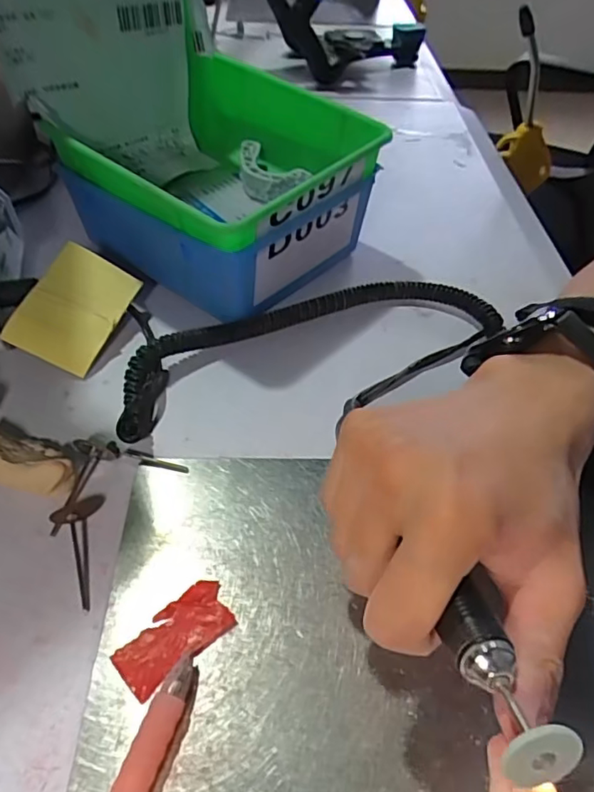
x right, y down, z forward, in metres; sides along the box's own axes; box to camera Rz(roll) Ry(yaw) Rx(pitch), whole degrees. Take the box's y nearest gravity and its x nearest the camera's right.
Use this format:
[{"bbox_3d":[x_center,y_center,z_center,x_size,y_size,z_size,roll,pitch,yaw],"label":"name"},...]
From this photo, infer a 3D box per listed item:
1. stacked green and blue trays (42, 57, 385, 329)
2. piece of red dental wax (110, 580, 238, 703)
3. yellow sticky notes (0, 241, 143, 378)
[{"bbox_3d":[-0.046,-0.139,0.382,0.154,0.101,0.153,32,53,24],"label":"stacked green and blue trays"},{"bbox_3d":[-0.048,0.096,0.228,0.047,0.005,0.024,-31,56,-28],"label":"piece of red dental wax"},{"bbox_3d":[-0.131,-0.053,0.336,0.050,0.005,0.071,27,65,-6],"label":"yellow sticky notes"}]

